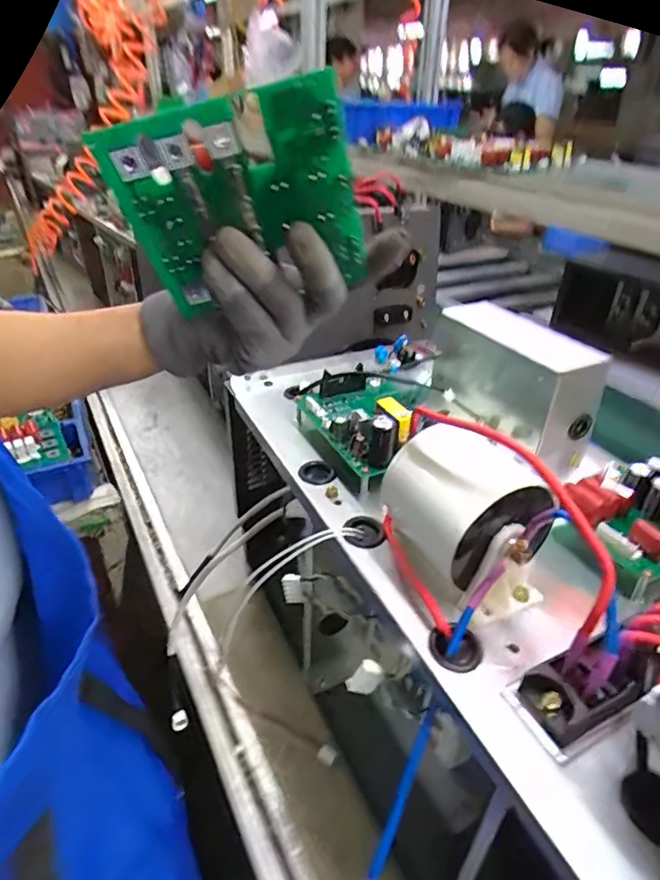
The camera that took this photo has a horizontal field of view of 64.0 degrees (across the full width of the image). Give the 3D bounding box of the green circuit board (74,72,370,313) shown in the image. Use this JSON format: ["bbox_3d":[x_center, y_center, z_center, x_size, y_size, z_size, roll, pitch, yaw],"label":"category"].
[{"bbox_3d":[-0.048,-0.125,0.282,0.116,0.108,0.012,-13,54,5],"label":"green circuit board"}]

